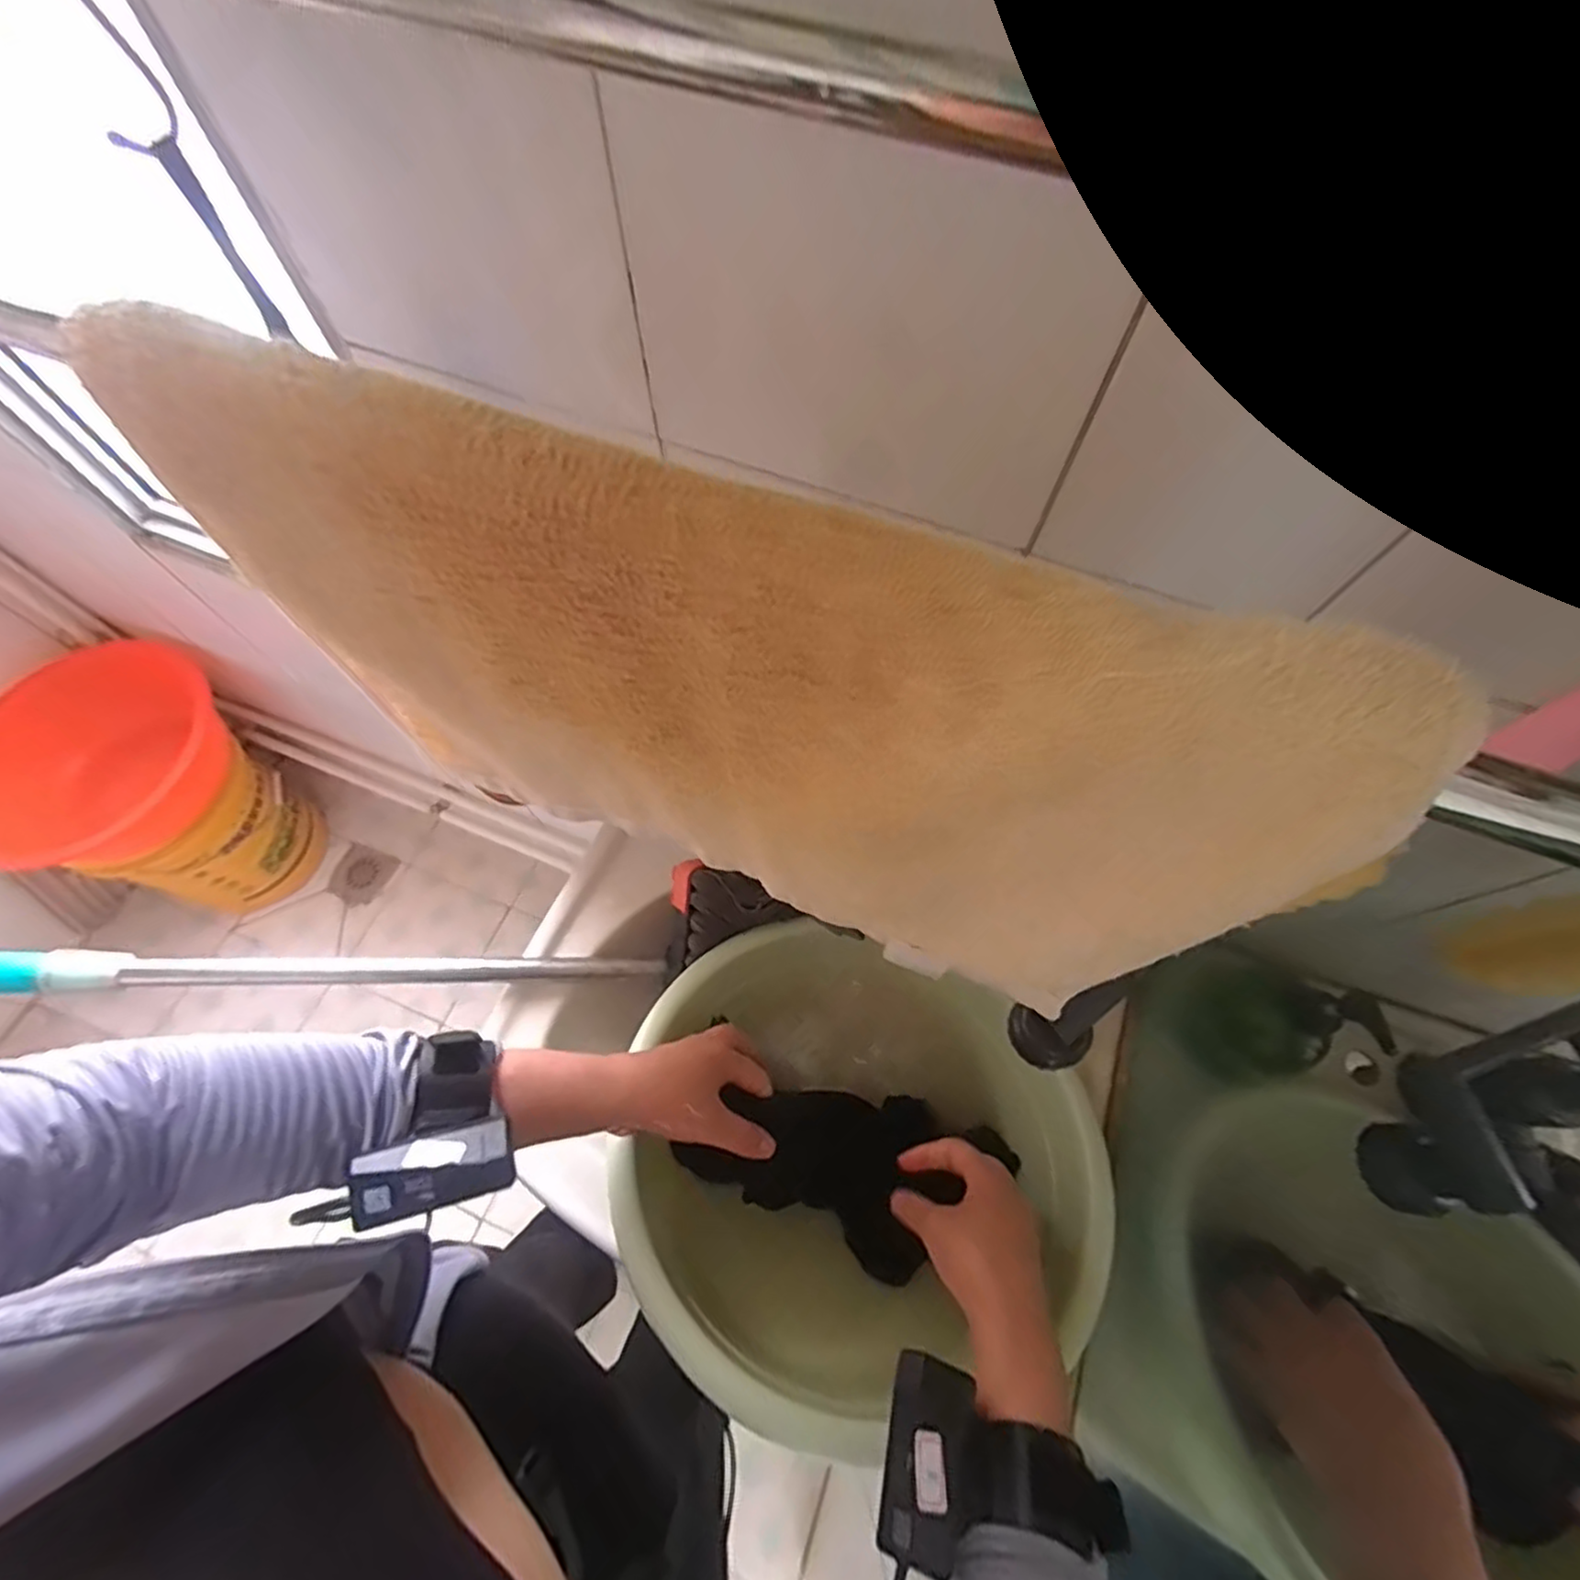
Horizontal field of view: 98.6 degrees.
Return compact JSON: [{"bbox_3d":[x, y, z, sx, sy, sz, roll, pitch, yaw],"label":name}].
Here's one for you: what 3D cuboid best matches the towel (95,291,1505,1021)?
[{"bbox_3d":[-0.029,-0.019,0.232,0.318,0.219,0.039,22,67,8],"label":"towel"}]

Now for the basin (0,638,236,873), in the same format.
[{"bbox_3d":[-1.016,-0.031,1.026,0.290,0.153,0.375,24,68,9],"label":"basin"}]

